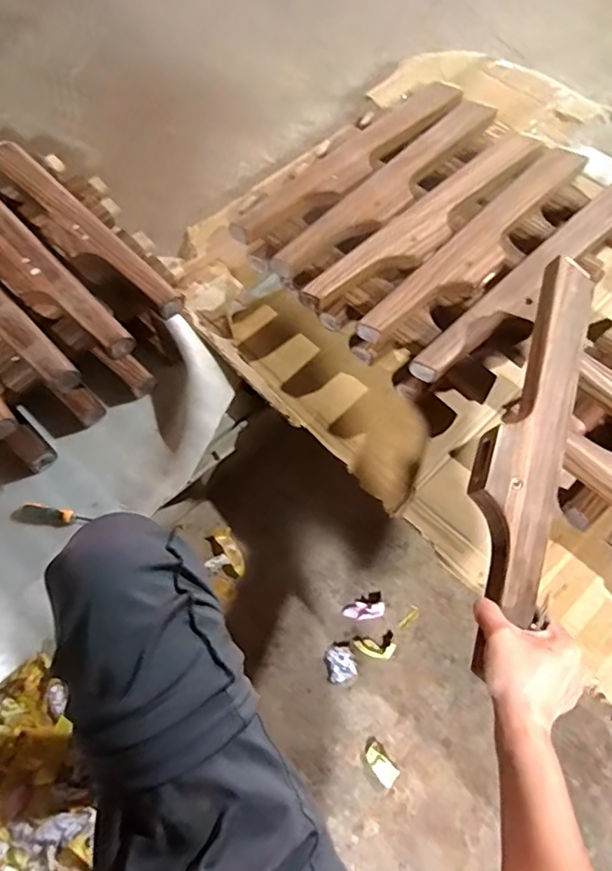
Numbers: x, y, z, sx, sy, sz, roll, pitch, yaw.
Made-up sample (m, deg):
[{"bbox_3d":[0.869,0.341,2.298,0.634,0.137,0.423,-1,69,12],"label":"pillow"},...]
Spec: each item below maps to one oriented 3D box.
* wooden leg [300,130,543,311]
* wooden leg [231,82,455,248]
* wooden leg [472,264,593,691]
[{"bbox_3d":[0.218,-0.366,0.937,0.098,0.040,0.554,42,69,18],"label":"wooden leg"},{"bbox_3d":[0.096,-0.516,1.012,0.106,0.036,0.556,37,68,17],"label":"wooden leg"},{"bbox_3d":[0.267,-0.015,0.643,0.094,0.033,0.526,20,64,9],"label":"wooden leg"}]

